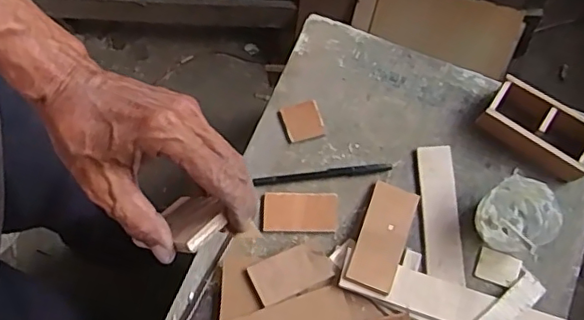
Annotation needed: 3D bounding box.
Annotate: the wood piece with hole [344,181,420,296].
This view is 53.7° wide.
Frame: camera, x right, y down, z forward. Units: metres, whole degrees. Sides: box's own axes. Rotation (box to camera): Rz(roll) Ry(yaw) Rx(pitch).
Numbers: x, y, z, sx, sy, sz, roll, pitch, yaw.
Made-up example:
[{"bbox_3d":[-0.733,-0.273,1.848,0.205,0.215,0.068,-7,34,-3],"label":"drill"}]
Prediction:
[{"bbox_3d":[0.086,0.073,0.549,0.044,0.007,0.110,20,58,7],"label":"wood piece with hole"}]

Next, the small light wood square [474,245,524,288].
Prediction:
[{"bbox_3d":[0.199,0.105,0.558,0.039,0.007,0.031,22,74,8],"label":"small light wood square"}]

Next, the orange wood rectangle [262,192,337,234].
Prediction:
[{"bbox_3d":[0.007,0.052,0.572,0.073,0.006,0.040,1,73,1],"label":"orange wood rectangle"}]

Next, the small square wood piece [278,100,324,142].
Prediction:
[{"bbox_3d":[0.011,-0.040,0.602,0.040,0.007,0.040,-19,73,-5],"label":"small square wood piece"}]

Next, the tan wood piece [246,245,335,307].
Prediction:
[{"bbox_3d":[-0.002,0.104,0.535,0.071,0.006,0.039,-23,74,-6],"label":"tan wood piece"}]

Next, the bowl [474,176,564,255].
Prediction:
[{"bbox_3d":[0.211,0.053,0.541,0.065,0.064,0.065,0,72,1],"label":"bowl"}]

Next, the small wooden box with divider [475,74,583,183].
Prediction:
[{"bbox_3d":[0.248,-0.031,0.576,0.112,0.034,0.060,33,76,10],"label":"small wooden box with divider"}]

